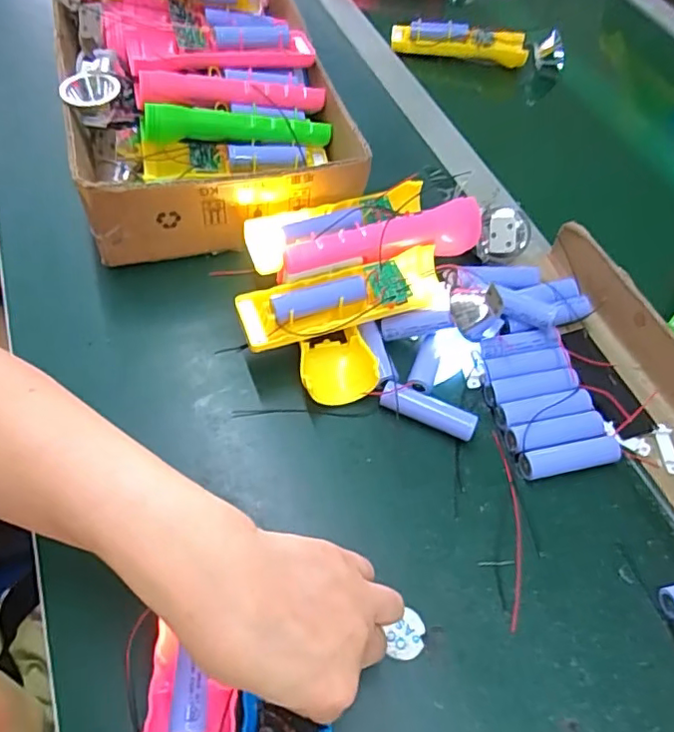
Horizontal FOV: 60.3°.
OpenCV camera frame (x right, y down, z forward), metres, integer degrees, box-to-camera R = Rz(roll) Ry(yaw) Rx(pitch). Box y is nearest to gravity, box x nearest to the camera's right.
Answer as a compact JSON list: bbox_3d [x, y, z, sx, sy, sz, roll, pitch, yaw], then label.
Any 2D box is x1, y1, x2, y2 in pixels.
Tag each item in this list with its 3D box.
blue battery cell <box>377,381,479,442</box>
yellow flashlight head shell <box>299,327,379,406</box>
[{"bbox_3d":[0.061,0.030,0.391,0.065,0.020,0.016,22,58,11],"label":"blue battery cell"},{"bbox_3d":[0.000,0.001,0.400,0.051,0.027,0.046,-5,57,-7],"label":"yellow flashlight head shell"}]

